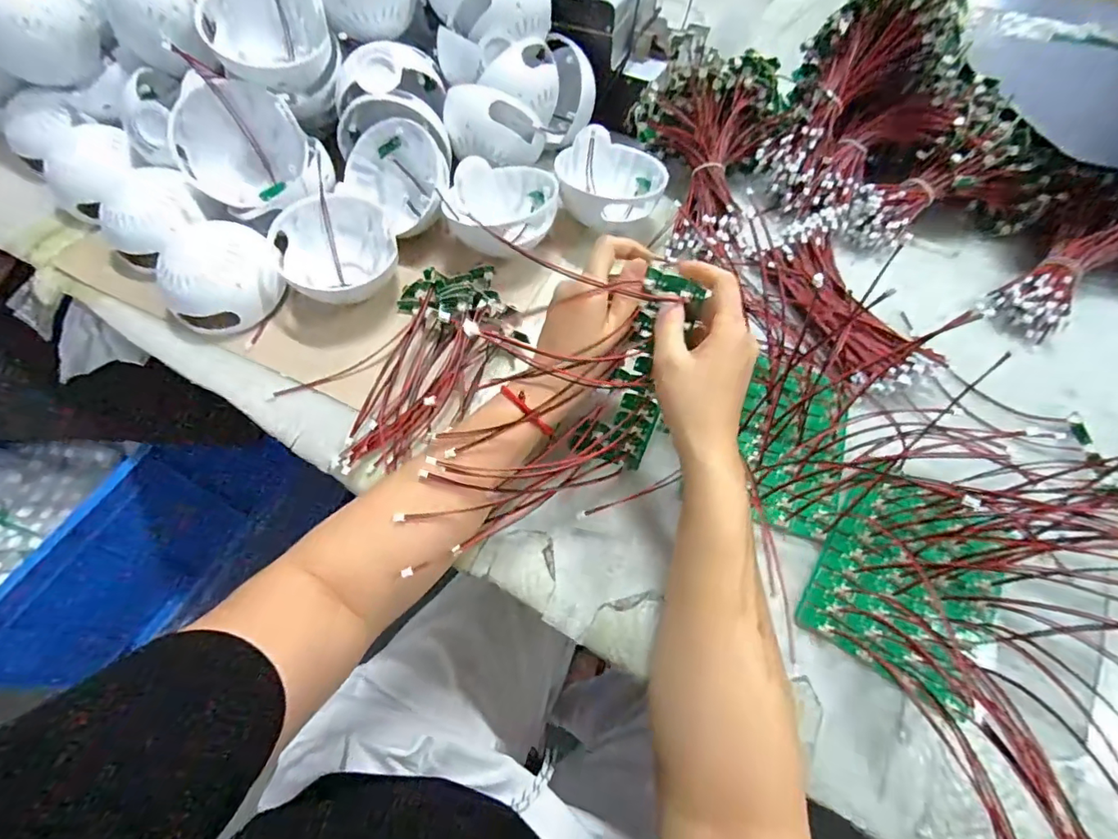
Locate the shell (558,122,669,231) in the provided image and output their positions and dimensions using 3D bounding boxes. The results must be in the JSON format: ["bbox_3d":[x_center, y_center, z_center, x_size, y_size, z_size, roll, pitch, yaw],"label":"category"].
[{"bbox_3d":[0.054,-0.259,0.570,0.114,0.062,0.098,-1,62,-1],"label":"shell"}]

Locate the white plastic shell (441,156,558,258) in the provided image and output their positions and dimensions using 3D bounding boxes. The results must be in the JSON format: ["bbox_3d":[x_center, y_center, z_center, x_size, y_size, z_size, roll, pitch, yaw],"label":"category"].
[{"bbox_3d":[-0.059,-0.221,0.545,0.115,0.059,0.096,-11,62,-6],"label":"white plastic shell"}]

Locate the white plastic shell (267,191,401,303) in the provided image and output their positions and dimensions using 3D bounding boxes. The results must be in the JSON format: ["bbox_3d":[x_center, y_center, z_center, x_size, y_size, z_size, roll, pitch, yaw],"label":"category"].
[{"bbox_3d":[-0.214,-0.163,0.513,0.112,0.060,0.101,-34,67,-17],"label":"white plastic shell"}]

